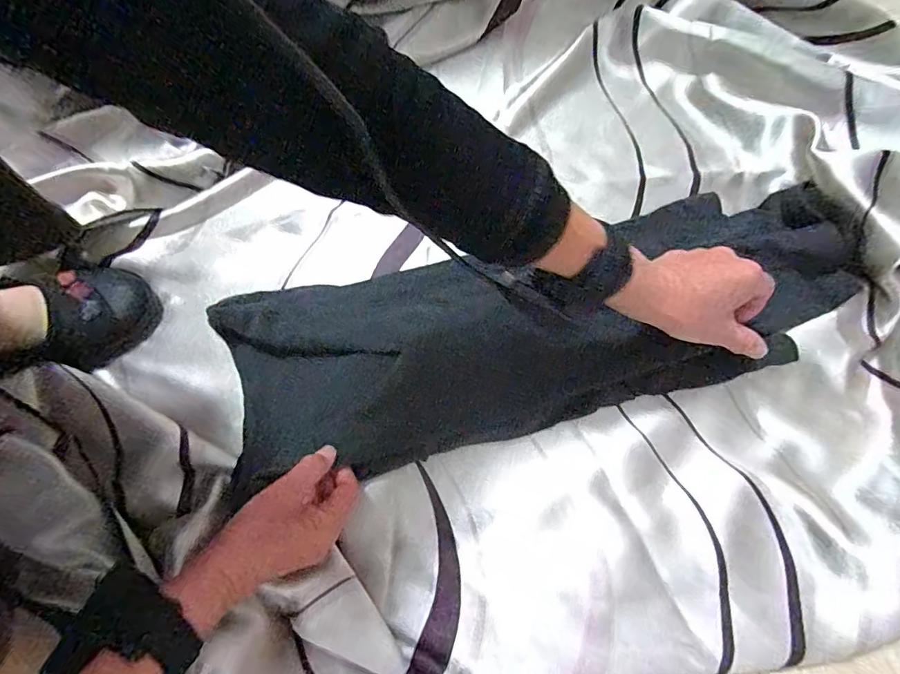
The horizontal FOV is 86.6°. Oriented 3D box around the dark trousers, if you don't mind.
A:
[{"bbox_3d":[0.076,-0.001,0.444,0.573,0.055,0.188,-11,74,4],"label":"dark trousers"}]

